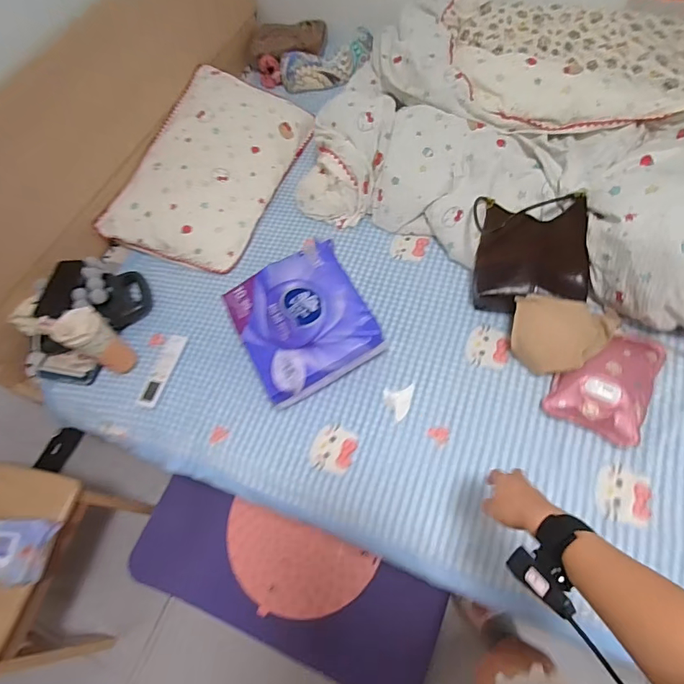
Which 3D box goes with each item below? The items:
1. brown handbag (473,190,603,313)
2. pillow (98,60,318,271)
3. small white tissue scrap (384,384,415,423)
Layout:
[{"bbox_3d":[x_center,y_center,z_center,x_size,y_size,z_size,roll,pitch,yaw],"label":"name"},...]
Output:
[{"bbox_3d":[0.422,-0.217,0.949,0.227,0.142,0.261,0,69,2],"label":"brown handbag"},{"bbox_3d":[-0.386,-0.530,1.251,0.409,0.076,0.649,19,71,9],"label":"pillow"},{"bbox_3d":[0.127,0.132,0.910,0.066,0.008,0.074,-7,69,0],"label":"small white tissue scrap"}]

